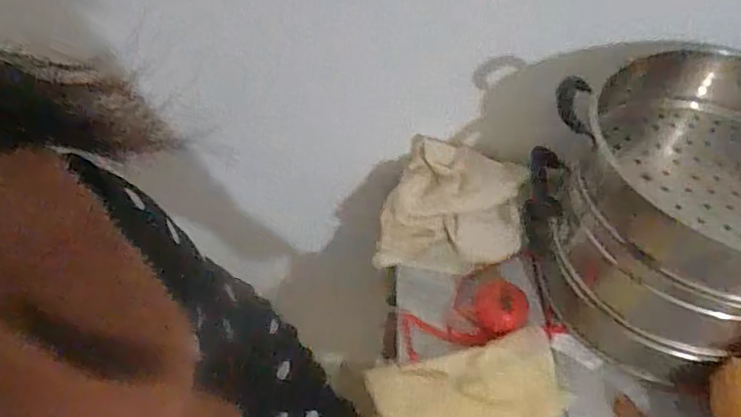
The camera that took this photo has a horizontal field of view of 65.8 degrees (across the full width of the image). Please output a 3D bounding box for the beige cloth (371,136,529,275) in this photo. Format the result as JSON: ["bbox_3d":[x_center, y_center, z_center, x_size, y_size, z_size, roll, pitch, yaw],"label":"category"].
[{"bbox_3d":[0.122,-0.005,0.861,0.196,0.126,0.171,11,51,6],"label":"beige cloth"}]

